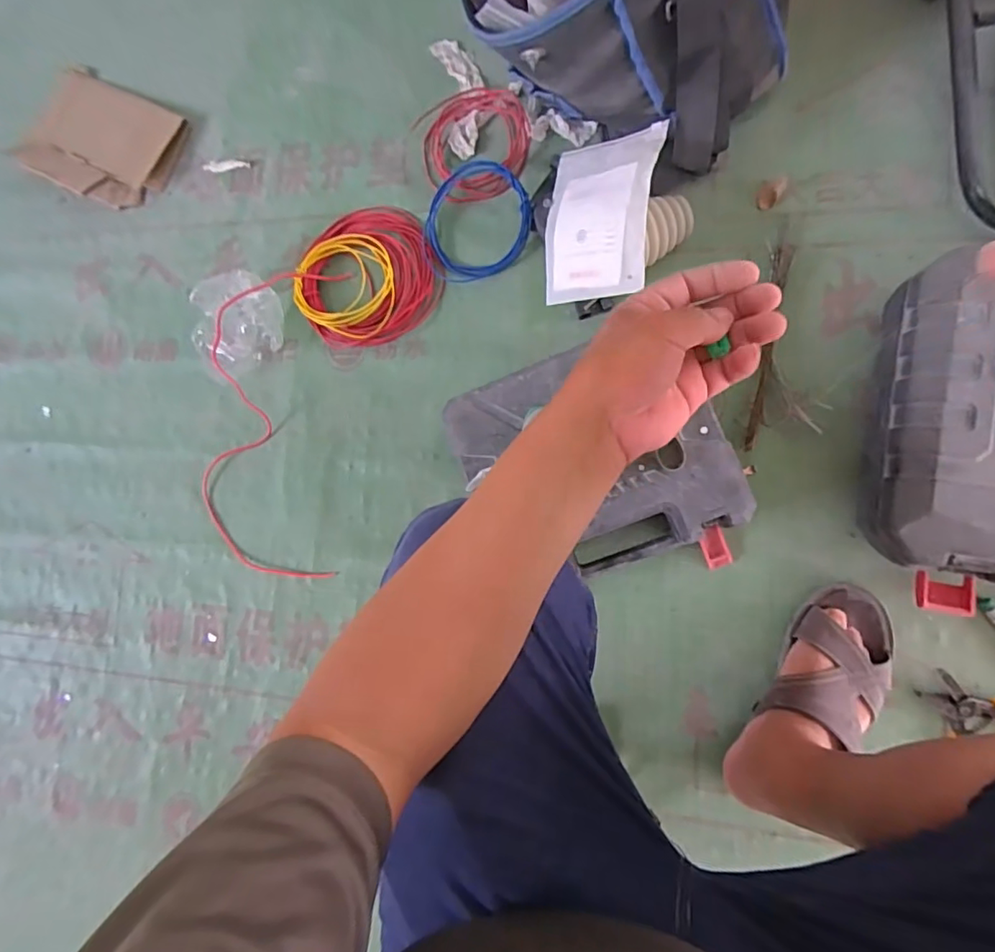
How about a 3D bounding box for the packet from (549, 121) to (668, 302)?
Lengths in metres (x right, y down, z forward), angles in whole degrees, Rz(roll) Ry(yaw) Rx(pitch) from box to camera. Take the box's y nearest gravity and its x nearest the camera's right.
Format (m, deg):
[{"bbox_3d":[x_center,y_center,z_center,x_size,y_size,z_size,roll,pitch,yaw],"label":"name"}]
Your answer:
[{"bbox_3d":[0.125,-0.315,0.660,0.141,0.029,0.193,11,96,42],"label":"packet"}]

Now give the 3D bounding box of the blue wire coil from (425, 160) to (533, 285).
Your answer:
[{"bbox_3d":[-0.029,-0.336,0.720,0.143,0.038,0.149,-1,86,12],"label":"blue wire coil"}]

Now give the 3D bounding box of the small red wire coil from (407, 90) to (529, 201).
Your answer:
[{"bbox_3d":[-0.029,-0.457,0.744,0.146,0.014,0.154,-1,86,12],"label":"small red wire coil"}]

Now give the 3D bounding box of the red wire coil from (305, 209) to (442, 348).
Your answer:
[{"bbox_3d":[-0.179,-0.275,0.757,0.186,0.021,0.189,-1,86,12],"label":"red wire coil"}]

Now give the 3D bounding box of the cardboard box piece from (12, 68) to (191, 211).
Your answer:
[{"bbox_3d":[-0.601,-0.511,0.824,0.220,0.062,0.178,26,92,12],"label":"cardboard box piece"}]

